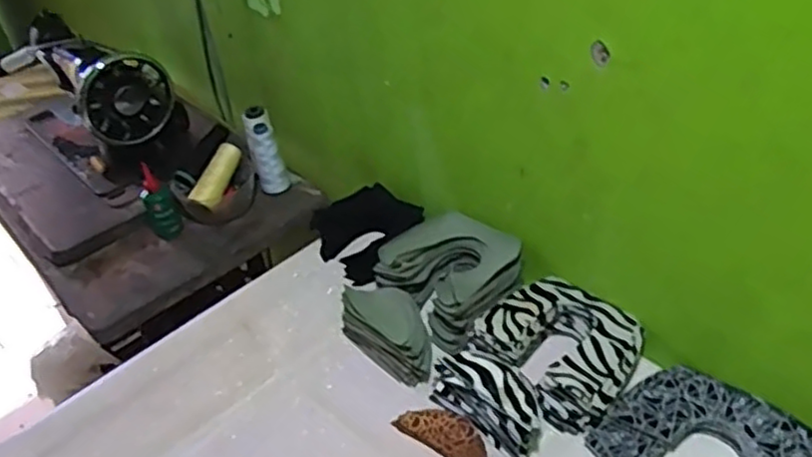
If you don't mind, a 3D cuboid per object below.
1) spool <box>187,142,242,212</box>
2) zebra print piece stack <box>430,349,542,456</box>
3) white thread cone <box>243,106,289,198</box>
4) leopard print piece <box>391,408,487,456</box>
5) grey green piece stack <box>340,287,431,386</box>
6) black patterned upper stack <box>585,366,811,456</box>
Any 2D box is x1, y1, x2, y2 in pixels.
[{"bbox_3d":[-0.282,-0.082,1.051,0.032,0.032,0.111,11,62,21],"label":"spool"},{"bbox_3d":[0.085,0.167,0.712,0.059,0.063,0.133,-35,46,-29],"label":"zebra print piece stack"},{"bbox_3d":[-0.216,-0.118,1.082,0.048,0.116,0.057,-15,40,-9],"label":"white thread cone"},{"bbox_3d":[0.044,0.211,0.711,0.107,0.008,0.047,23,48,32],"label":"leopard print piece"},{"bbox_3d":[-0.018,0.115,0.793,0.061,0.069,0.127,-29,44,-24],"label":"grey green piece stack"},{"bbox_3d":[0.279,0.218,0.642,0.175,0.033,0.191,-26,43,-21],"label":"black patterned upper stack"}]

